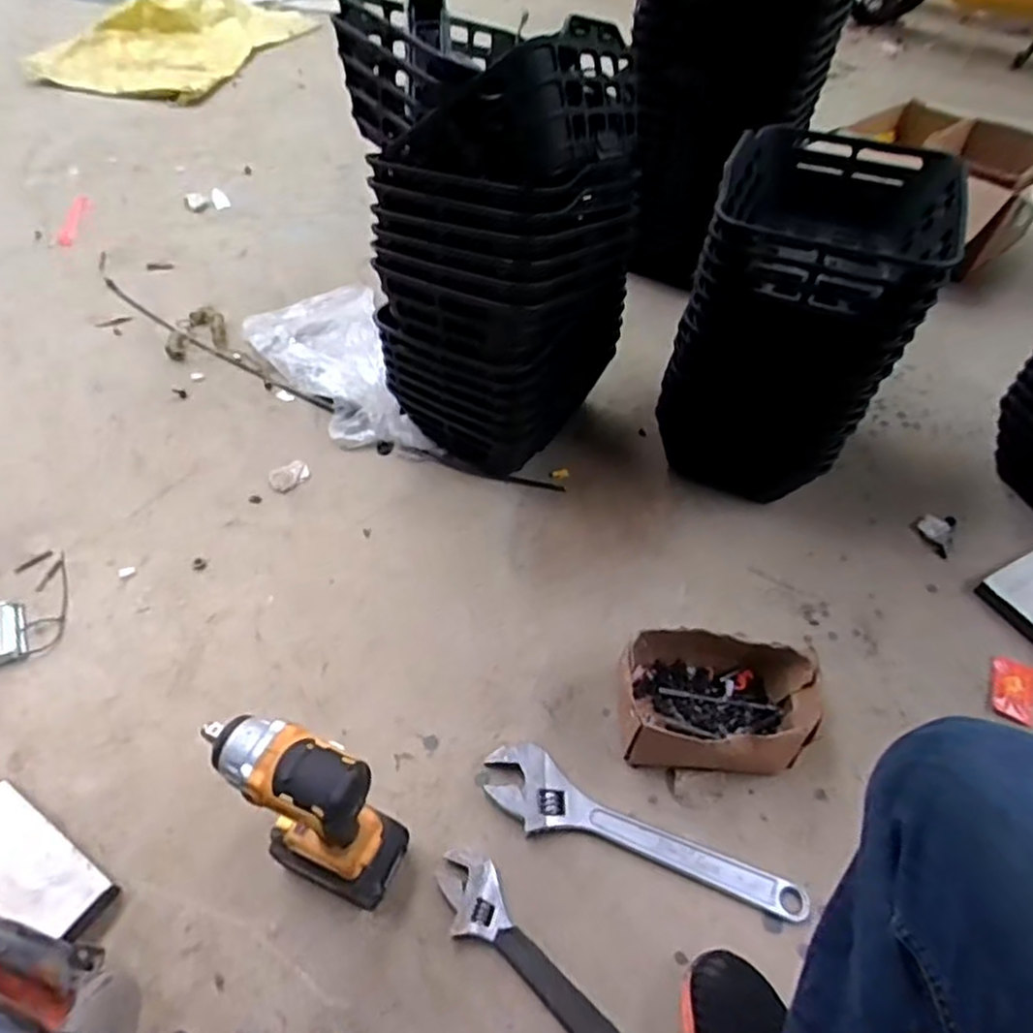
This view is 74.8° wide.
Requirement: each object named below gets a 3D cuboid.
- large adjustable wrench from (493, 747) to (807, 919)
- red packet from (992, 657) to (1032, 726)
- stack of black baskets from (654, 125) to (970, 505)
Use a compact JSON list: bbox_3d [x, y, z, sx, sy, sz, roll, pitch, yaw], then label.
[{"bbox_3d":[0.128,0.348,0.723,0.351,0.024,0.078,23,52,14],"label":"large adjustable wrench"},{"bbox_3d":[0.644,0.222,0.876,0.053,0.014,0.090,25,53,15],"label":"red packet"},{"bbox_3d":[0.395,-0.279,1.006,0.277,0.417,0.340,21,52,12],"label":"stack of black baskets"}]

